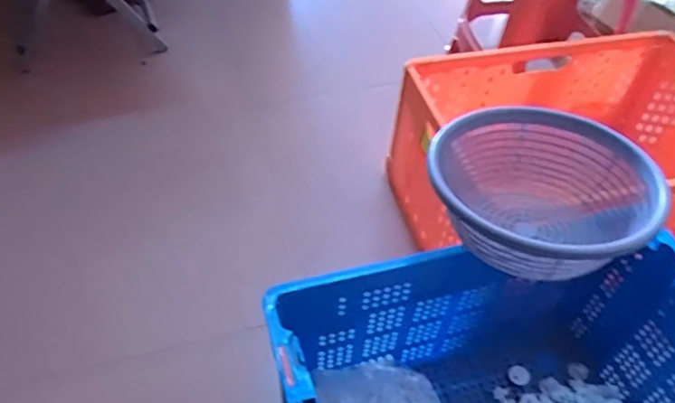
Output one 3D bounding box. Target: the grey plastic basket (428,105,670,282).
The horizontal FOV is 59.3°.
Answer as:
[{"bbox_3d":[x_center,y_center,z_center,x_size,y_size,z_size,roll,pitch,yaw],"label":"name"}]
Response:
[{"bbox_3d":[0.267,-0.012,0.804,0.277,0.144,0.251,25,51,17],"label":"grey plastic basket"}]

